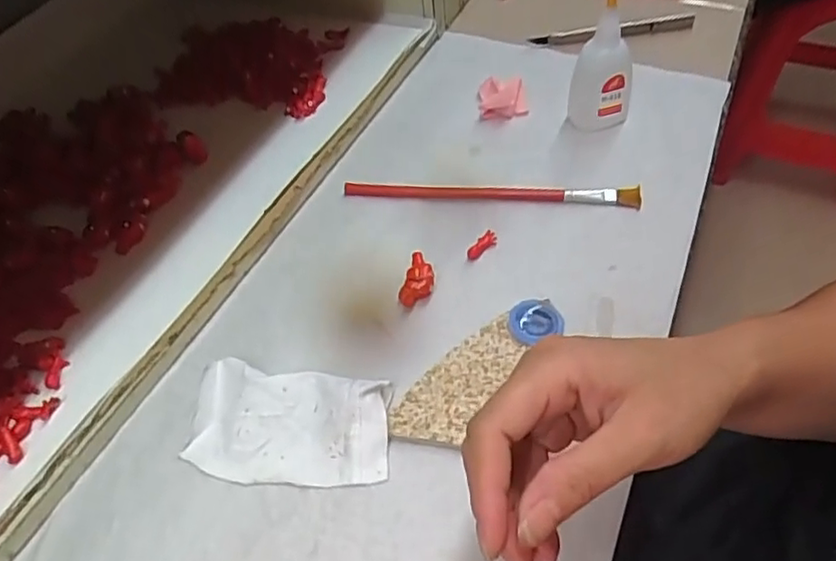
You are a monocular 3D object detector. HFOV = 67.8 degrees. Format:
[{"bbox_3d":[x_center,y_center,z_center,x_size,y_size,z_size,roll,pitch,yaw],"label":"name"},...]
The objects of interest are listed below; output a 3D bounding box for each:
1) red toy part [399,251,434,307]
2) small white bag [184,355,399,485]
[{"bbox_3d":[0.001,-0.001,0.373,0.018,0.013,0.038,8,52,14],"label":"red toy part"},{"bbox_3d":[-0.067,0.073,0.316,0.104,0.012,0.057,5,51,12],"label":"small white bag"}]

